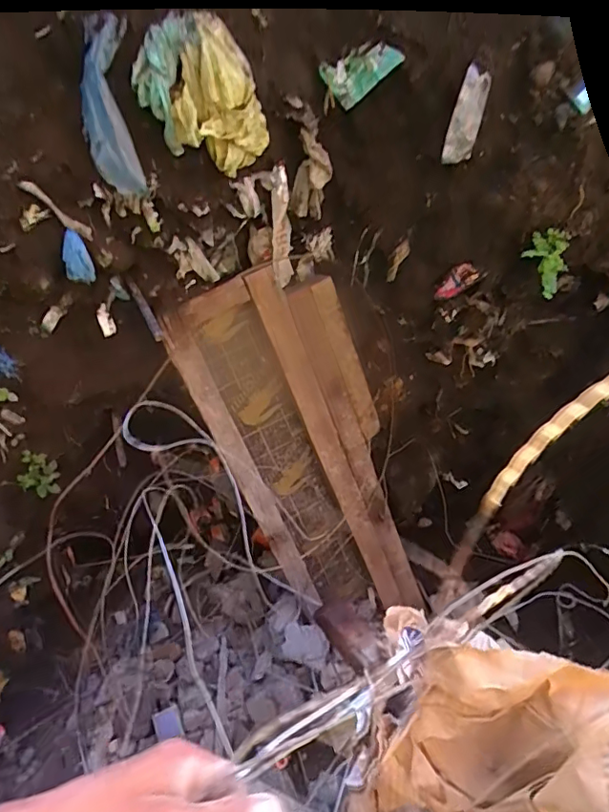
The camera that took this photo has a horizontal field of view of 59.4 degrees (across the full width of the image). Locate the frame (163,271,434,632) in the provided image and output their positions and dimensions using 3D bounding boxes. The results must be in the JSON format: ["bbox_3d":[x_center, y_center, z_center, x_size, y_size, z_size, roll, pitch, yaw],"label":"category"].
[{"bbox_3d":[0.020,0.109,1.012,0.291,0.749,0.098,-32,26,-18],"label":"frame"}]

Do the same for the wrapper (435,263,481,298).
[{"bbox_3d":[0.243,-0.198,0.854,0.033,0.079,0.022,19,53,-28],"label":"wrapper"}]

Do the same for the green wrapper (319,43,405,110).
[{"bbox_3d":[0.077,-0.445,0.706,0.098,0.062,0.015,-26,13,21],"label":"green wrapper"}]

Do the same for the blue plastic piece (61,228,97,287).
[{"bbox_3d":[-0.319,-0.204,0.740,0.038,0.078,0.027,-25,62,-15],"label":"blue plastic piece"}]

